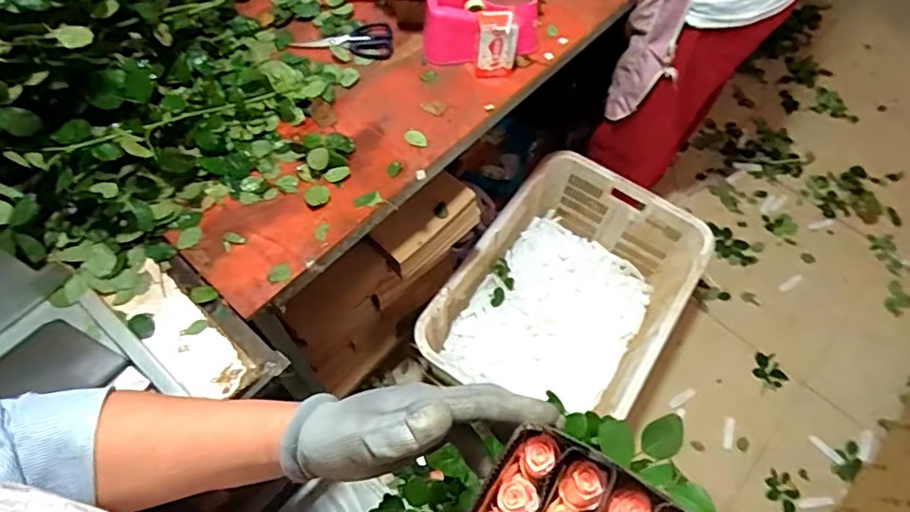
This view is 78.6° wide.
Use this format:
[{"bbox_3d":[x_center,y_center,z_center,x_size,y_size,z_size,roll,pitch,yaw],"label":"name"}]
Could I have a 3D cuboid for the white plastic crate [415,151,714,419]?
[{"bbox_3d":[0.289,0.088,1.387,0.459,0.274,0.585,32,66,14],"label":"white plastic crate"}]

